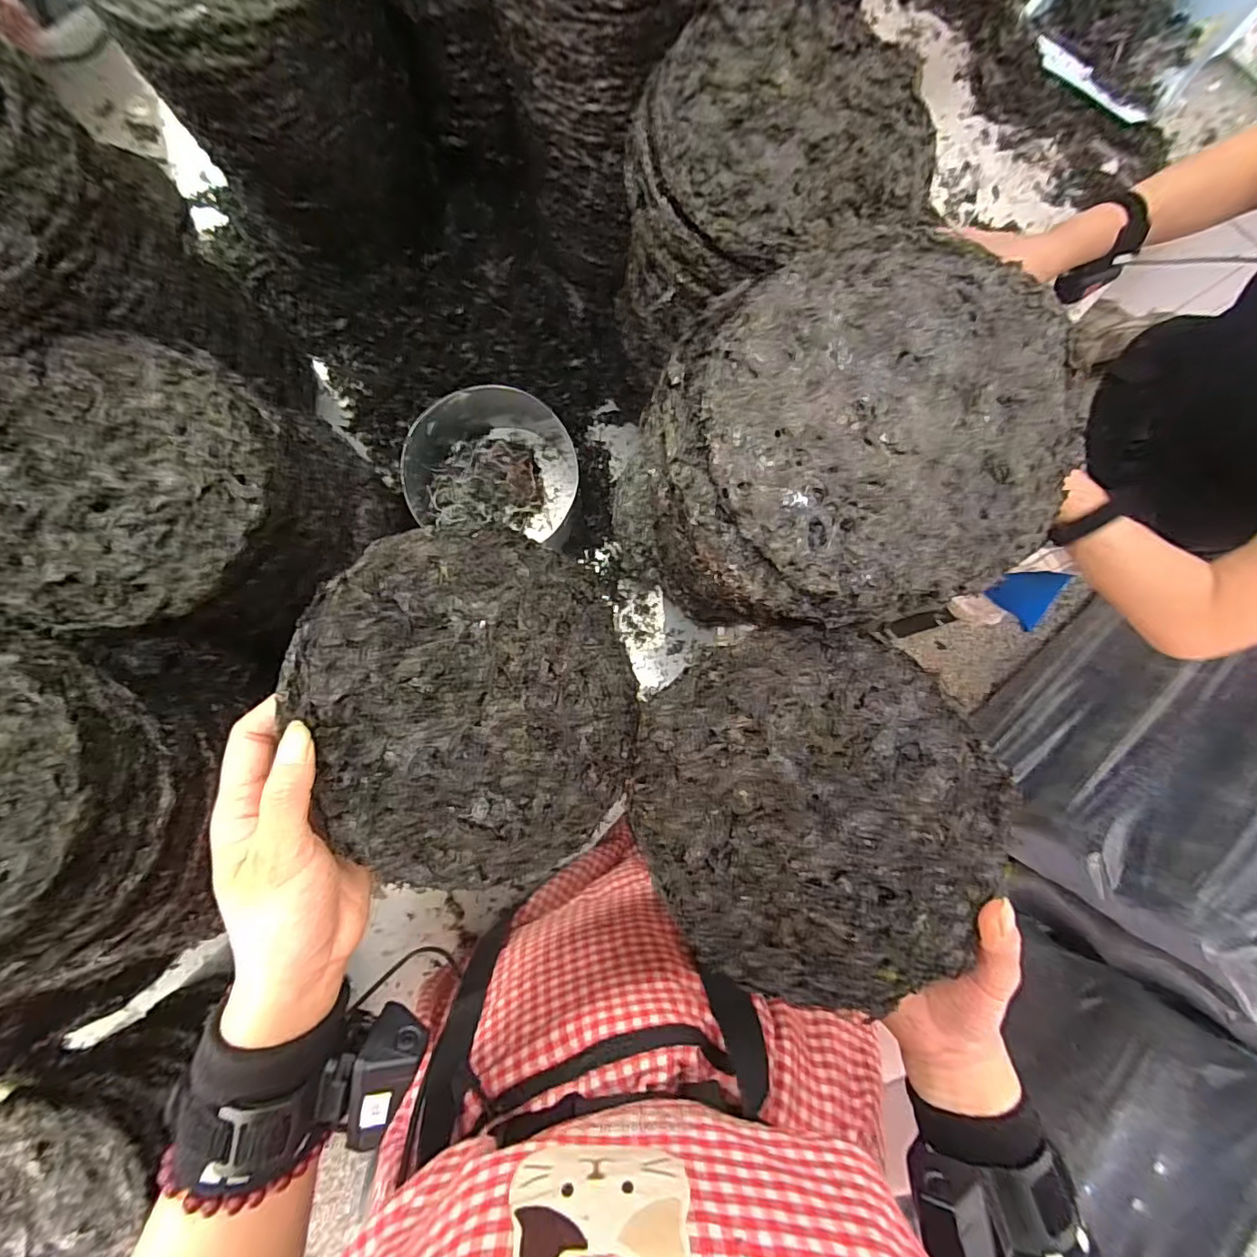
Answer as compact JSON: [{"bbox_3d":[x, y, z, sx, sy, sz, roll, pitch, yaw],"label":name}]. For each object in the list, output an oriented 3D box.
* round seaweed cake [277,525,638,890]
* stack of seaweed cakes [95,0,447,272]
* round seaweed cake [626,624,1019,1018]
[{"bbox_3d":[-0.080,0.039,0.309,0.180,0.015,0.189,5,79,-26],"label":"round seaweed cake"},{"bbox_3d":[-0.305,-0.506,0.511,0.208,0.227,0.197,-9,84,-5],"label":"stack of seaweed cakes"},{"bbox_3d":[0.096,0.098,0.302,0.189,0.013,0.189,-4,78,19],"label":"round seaweed cake"}]

